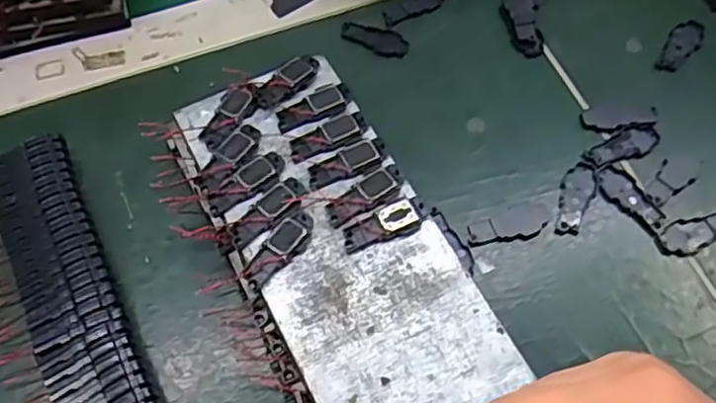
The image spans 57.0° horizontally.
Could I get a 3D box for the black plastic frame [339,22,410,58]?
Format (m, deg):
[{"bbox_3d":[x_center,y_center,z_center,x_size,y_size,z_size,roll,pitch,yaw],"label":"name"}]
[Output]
[{"bbox_3d":[0.009,-0.092,0.370,0.040,0.004,0.018,16,64,9],"label":"black plastic frame"}]

